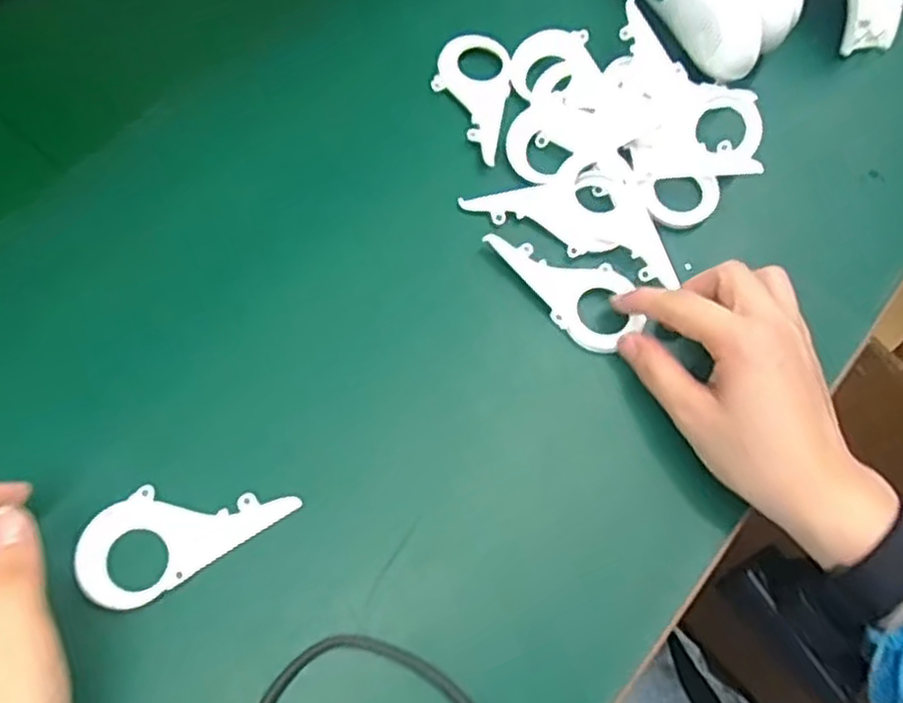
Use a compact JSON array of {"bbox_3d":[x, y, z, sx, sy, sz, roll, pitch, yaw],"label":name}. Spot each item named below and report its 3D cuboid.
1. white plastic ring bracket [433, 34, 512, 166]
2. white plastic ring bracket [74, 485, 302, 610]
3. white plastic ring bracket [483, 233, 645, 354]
[{"bbox_3d":[0.010,-0.151,0.444,0.046,0.008,0.085,13,65,-1],"label":"white plastic ring bracket"},{"bbox_3d":[-0.121,0.078,0.340,0.092,0.005,0.045,-28,71,-20],"label":"white plastic ring bracket"},{"bbox_3d":[0.065,-0.039,0.404,0.046,0.010,0.086,-36,73,-16],"label":"white plastic ring bracket"}]

